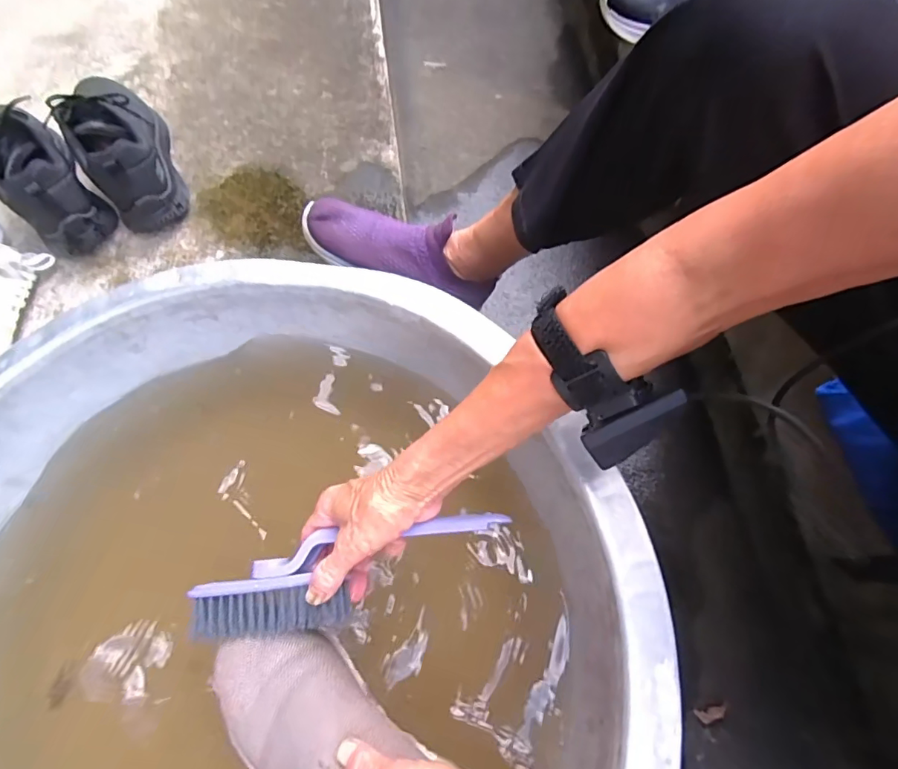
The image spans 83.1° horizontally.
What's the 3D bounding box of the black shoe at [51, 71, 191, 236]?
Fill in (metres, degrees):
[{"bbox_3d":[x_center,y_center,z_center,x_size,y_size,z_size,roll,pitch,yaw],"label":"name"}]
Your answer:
[{"bbox_3d":[-0.452,-0.342,0.694,0.103,0.109,0.260,-28,69,-8],"label":"black shoe"}]

